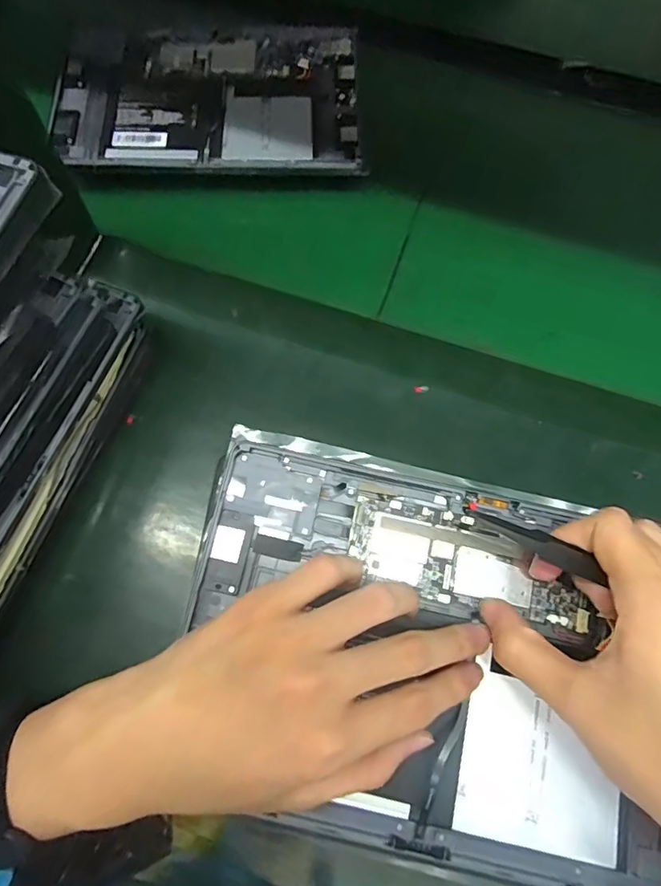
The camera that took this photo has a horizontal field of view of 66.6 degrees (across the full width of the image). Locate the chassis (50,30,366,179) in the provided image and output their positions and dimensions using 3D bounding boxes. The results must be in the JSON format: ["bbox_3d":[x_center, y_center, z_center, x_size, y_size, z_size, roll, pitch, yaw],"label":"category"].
[{"bbox_3d":[-0.104,-0.297,0.436,0.249,0.015,0.171,-2,71,-3],"label":"chassis"}]

